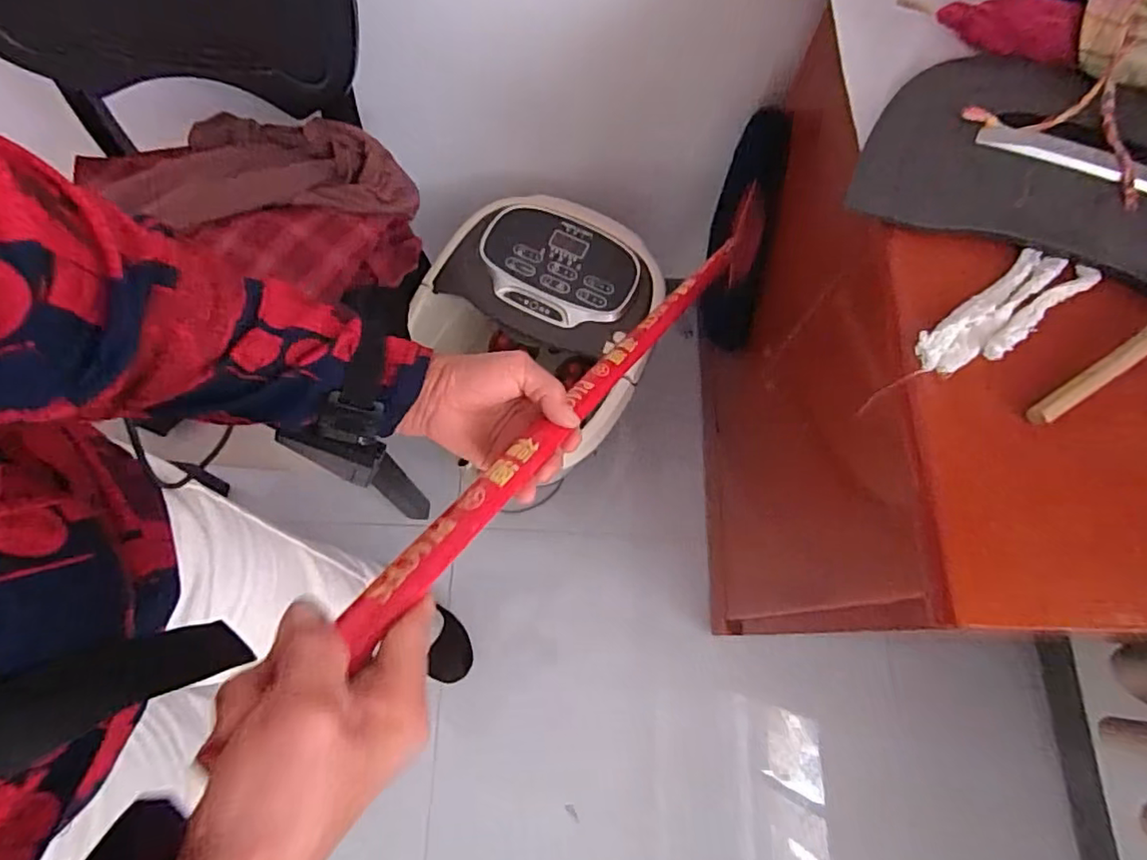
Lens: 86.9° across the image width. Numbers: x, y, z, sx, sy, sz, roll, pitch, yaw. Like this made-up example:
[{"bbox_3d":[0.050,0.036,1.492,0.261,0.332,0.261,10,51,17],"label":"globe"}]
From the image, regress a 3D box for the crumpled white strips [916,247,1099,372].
[{"bbox_3d":[0.307,-0.086,0.431,0.151,0.010,0.044,-33,75,-12],"label":"crumpled white strips"}]

